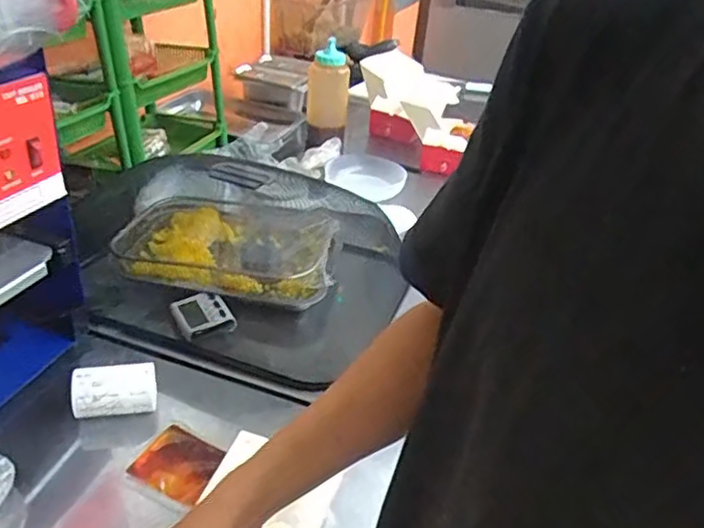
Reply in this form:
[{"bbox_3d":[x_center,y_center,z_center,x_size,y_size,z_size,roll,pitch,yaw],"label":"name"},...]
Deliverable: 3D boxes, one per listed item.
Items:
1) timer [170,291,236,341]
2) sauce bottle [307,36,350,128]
[{"bbox_3d":[-0.194,0.064,0.781,0.066,0.016,0.075,-21,43,-23],"label":"timer"},{"bbox_3d":[-0.048,-0.361,1.228,0.087,0.158,0.069,6,33,0],"label":"sauce bottle"}]

